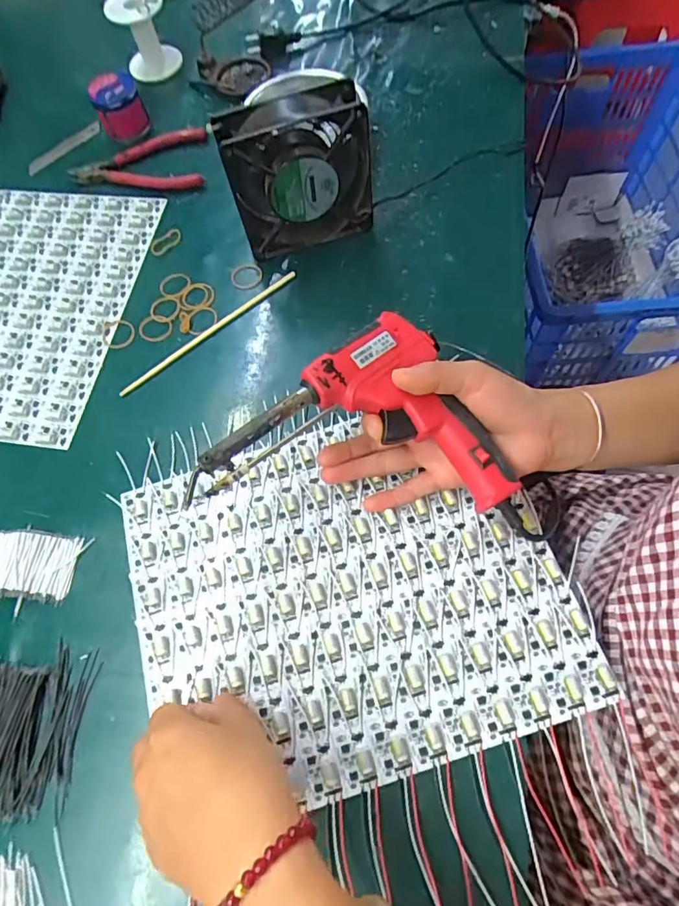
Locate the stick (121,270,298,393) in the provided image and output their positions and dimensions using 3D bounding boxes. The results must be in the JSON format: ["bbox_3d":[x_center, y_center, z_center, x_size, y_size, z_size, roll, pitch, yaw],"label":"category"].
[{"bbox_3d":[-0.117,-0.111,0.465,0.191,0.011,0.007,-37,68,-14],"label":"stick"}]

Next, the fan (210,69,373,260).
[{"bbox_3d":[-0.036,-0.247,0.463,0.123,0.130,0.050,-18,65,-2],"label":"fan"}]

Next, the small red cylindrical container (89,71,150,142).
[{"bbox_3d":[-0.253,-0.398,0.589,0.052,0.061,0.052,-1,64,2],"label":"small red cylindrical container"}]

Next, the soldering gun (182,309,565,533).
[{"bbox_3d":[0.027,-0.023,0.345,0.231,0.050,0.132,2,64,4],"label":"soldering gun"}]

